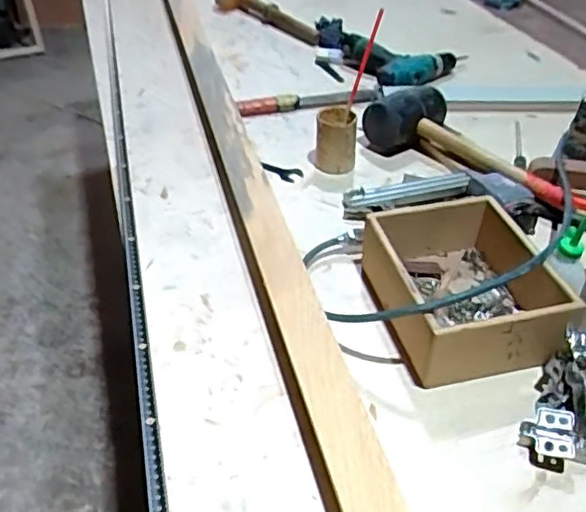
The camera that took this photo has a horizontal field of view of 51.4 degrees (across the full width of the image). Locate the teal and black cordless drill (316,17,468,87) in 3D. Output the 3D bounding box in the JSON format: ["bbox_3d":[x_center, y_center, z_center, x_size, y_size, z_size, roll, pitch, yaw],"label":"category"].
[{"bbox_3d":[0.175,-0.406,1.249,0.305,0.076,0.200,12,43,15],"label":"teal and black cordless drill"}]

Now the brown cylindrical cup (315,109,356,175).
[{"bbox_3d":[0.066,-0.185,0.961,0.061,0.094,0.071,-2,41,-1],"label":"brown cylindrical cup"}]

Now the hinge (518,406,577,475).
[{"bbox_3d":[0.246,0.171,0.589,0.047,0.023,0.065,16,44,19],"label":"hinge"}]

